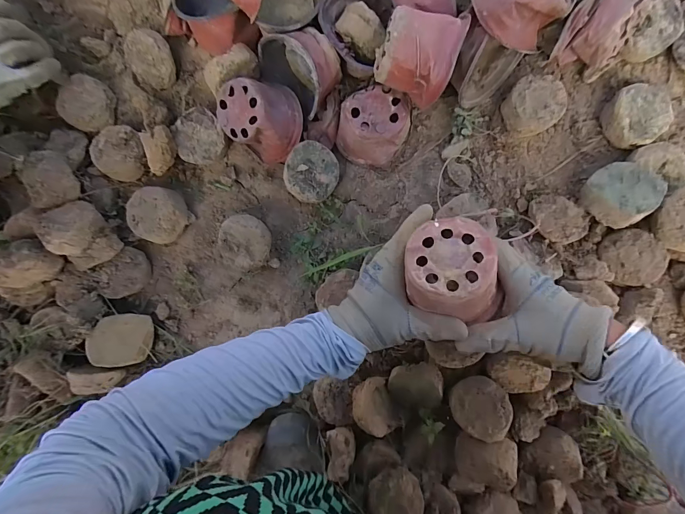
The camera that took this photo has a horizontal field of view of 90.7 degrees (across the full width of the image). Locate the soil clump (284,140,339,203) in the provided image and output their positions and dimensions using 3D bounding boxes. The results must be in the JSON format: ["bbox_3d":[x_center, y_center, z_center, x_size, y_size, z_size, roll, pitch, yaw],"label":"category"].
[{"bbox_3d":[-0.039,-0.110,0.450,0.067,0.040,0.073,11,94,2],"label":"soil clump"}]

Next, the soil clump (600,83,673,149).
[{"bbox_3d":[0.366,-0.175,0.423,0.063,0.031,0.070,-10,94,3],"label":"soil clump"}]

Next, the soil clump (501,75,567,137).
[{"bbox_3d":[0.241,-0.192,0.426,0.064,0.034,0.064,0,94,2],"label":"soil clump"}]

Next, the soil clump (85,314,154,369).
[{"bbox_3d":[-0.310,0.115,0.477,0.074,0.040,0.071,1,93,-28],"label":"soil clump"}]

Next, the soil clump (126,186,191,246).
[{"bbox_3d":[-0.255,-0.057,0.470,0.076,0.047,0.072,7,94,2],"label":"soil clump"}]

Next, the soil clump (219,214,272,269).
[{"bbox_3d":[-0.131,-0.021,0.464,0.070,0.051,0.069,0,94,2],"label":"soil clump"}]

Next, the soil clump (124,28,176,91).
[{"bbox_3d":[-0.255,-0.263,0.457,0.062,0.048,0.060,0,94,2],"label":"soil clump"}]

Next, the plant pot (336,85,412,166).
[{"bbox_3d":[0.038,-0.163,0.427,0.084,0.062,0.079,0,94,2],"label":"plant pot"}]

